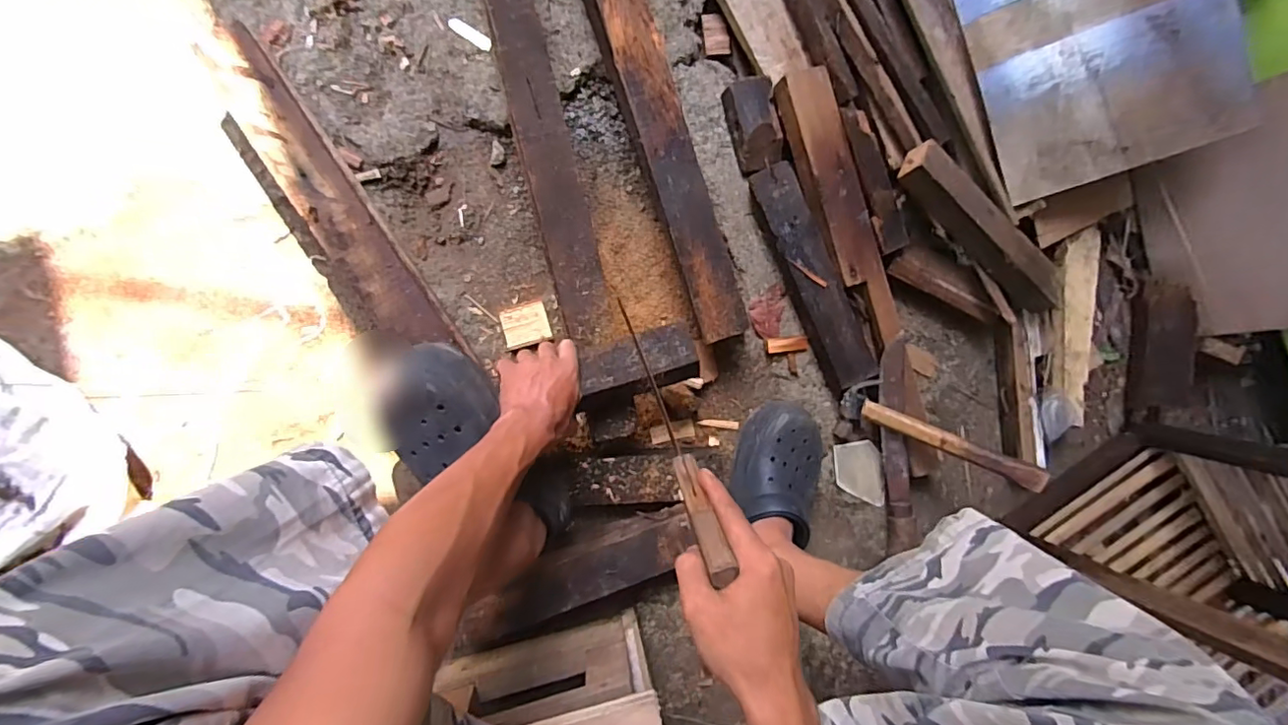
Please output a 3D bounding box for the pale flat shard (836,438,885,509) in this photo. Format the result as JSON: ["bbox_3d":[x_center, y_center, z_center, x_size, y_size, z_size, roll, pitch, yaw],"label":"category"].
[{"bbox_3d":[0.307,0.159,0.792,0.065,0.006,0.092,-7,95,3],"label":"pale flat shard"}]

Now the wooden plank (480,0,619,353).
[{"bbox_3d":[-0.148,-0.387,0.654,0.066,0.031,0.747,-14,92,-6],"label":"wooden plank"}]

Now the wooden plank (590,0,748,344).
[{"bbox_3d":[-0.017,-0.416,0.670,0.069,0.032,0.793,-17,91,-6],"label":"wooden plank"}]

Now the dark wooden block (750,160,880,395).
[{"bbox_3d":[0.229,-0.116,0.758,0.068,0.044,0.309,-25,93,-6],"label":"dark wooden block"}]

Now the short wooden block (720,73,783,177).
[{"bbox_3d":[0.152,-0.321,0.748,0.062,0.039,0.121,-16,91,-6],"label":"short wooden block"}]

